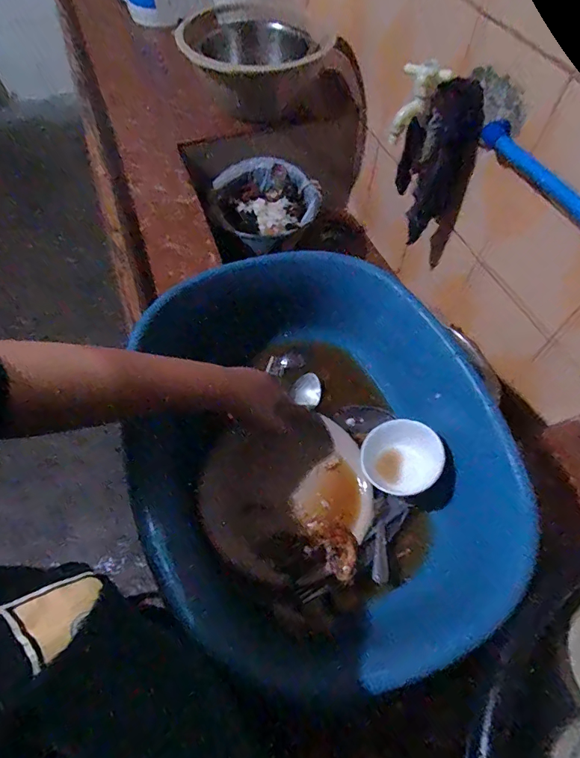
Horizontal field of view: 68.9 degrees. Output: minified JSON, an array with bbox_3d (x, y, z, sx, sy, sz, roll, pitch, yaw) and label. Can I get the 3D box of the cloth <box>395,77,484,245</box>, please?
[{"bbox_3d":[0.257,-0.375,0.745,0.126,0.261,0.064,18,60,10],"label":"cloth"}]

